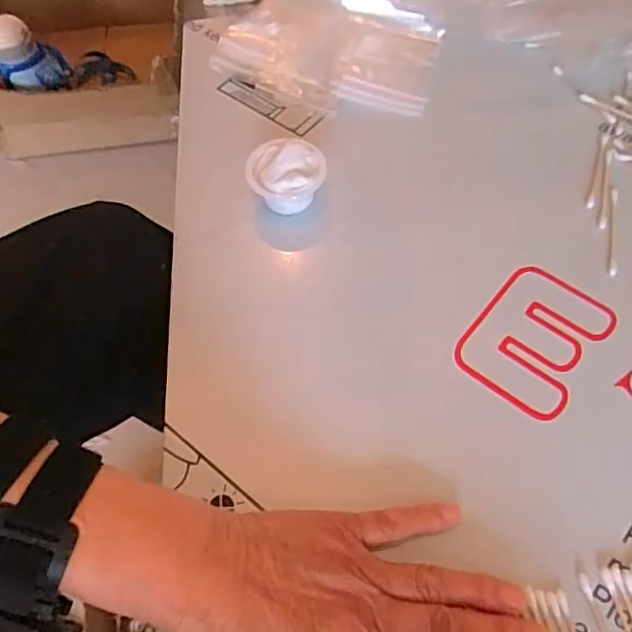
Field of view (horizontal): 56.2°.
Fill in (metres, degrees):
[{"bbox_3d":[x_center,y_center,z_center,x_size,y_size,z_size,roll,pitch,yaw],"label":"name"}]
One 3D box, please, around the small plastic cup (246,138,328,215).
[{"bbox_3d":[-0.021,-0.099,0.416,0.053,0.036,0.047,-6,61,-1],"label":"small plastic cup"}]

